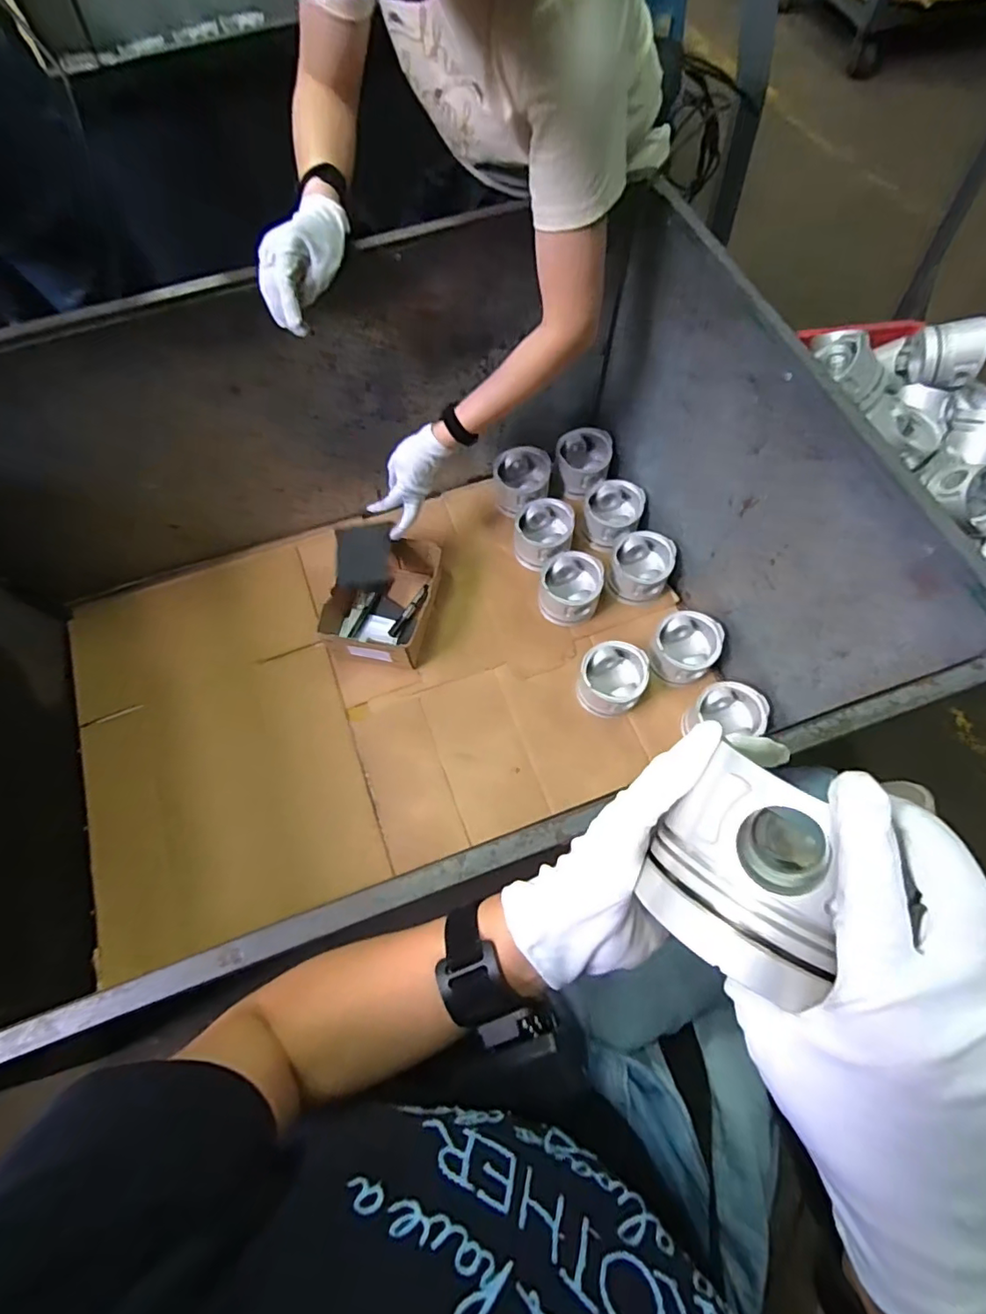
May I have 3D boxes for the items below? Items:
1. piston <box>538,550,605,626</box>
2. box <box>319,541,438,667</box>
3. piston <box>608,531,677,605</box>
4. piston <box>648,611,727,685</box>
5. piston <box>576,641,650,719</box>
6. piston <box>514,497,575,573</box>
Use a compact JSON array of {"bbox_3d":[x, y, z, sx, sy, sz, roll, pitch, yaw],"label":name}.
[{"bbox_3d":[0.133,-0.116,0.974,0.103,0.086,0.105,0,67,1],"label":"piston"},{"bbox_3d":[-0.184,-0.100,0.978,0.152,0.086,0.208,15,68,7],"label":"box"},{"bbox_3d":[0.257,-0.153,0.987,0.105,0.082,0.111,17,68,8],"label":"piston"},{"bbox_3d":[0.304,-0.014,0.895,0.100,0.056,0.112,33,71,14],"label":"piston"},{"bbox_3d":[0.189,0.040,0.904,0.100,0.089,0.110,0,67,1],"label":"piston"},{"bbox_3d":[0.092,-0.219,1.031,0.104,0.077,0.123,9,67,5],"label":"piston"}]

